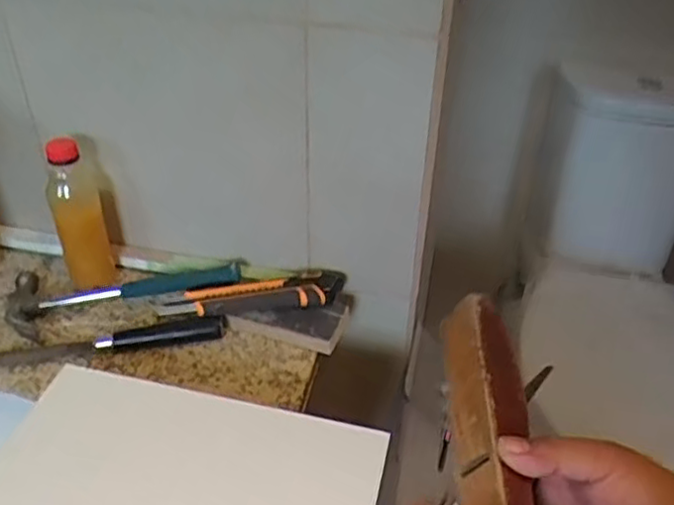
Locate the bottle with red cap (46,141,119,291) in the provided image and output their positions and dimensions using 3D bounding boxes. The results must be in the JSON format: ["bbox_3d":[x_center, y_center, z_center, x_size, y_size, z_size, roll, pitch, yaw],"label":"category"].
[{"bbox_3d":[-0.284,-0.044,0.733,0.051,0.177,0.063,-16,40,-21],"label":"bottle with red cap"}]

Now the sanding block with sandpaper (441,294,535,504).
[{"bbox_3d":[0.098,0.113,0.423,0.041,0.048,0.191,-1,49,-3],"label":"sanding block with sandpaper"}]

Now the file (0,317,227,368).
[{"bbox_3d":[-0.278,0.094,0.679,0.322,0.026,0.024,-5,38,-8],"label":"file"}]

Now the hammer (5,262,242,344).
[{"bbox_3d":[-0.236,0.035,0.746,0.248,0.035,0.092,-9,39,-13],"label":"hammer"}]

